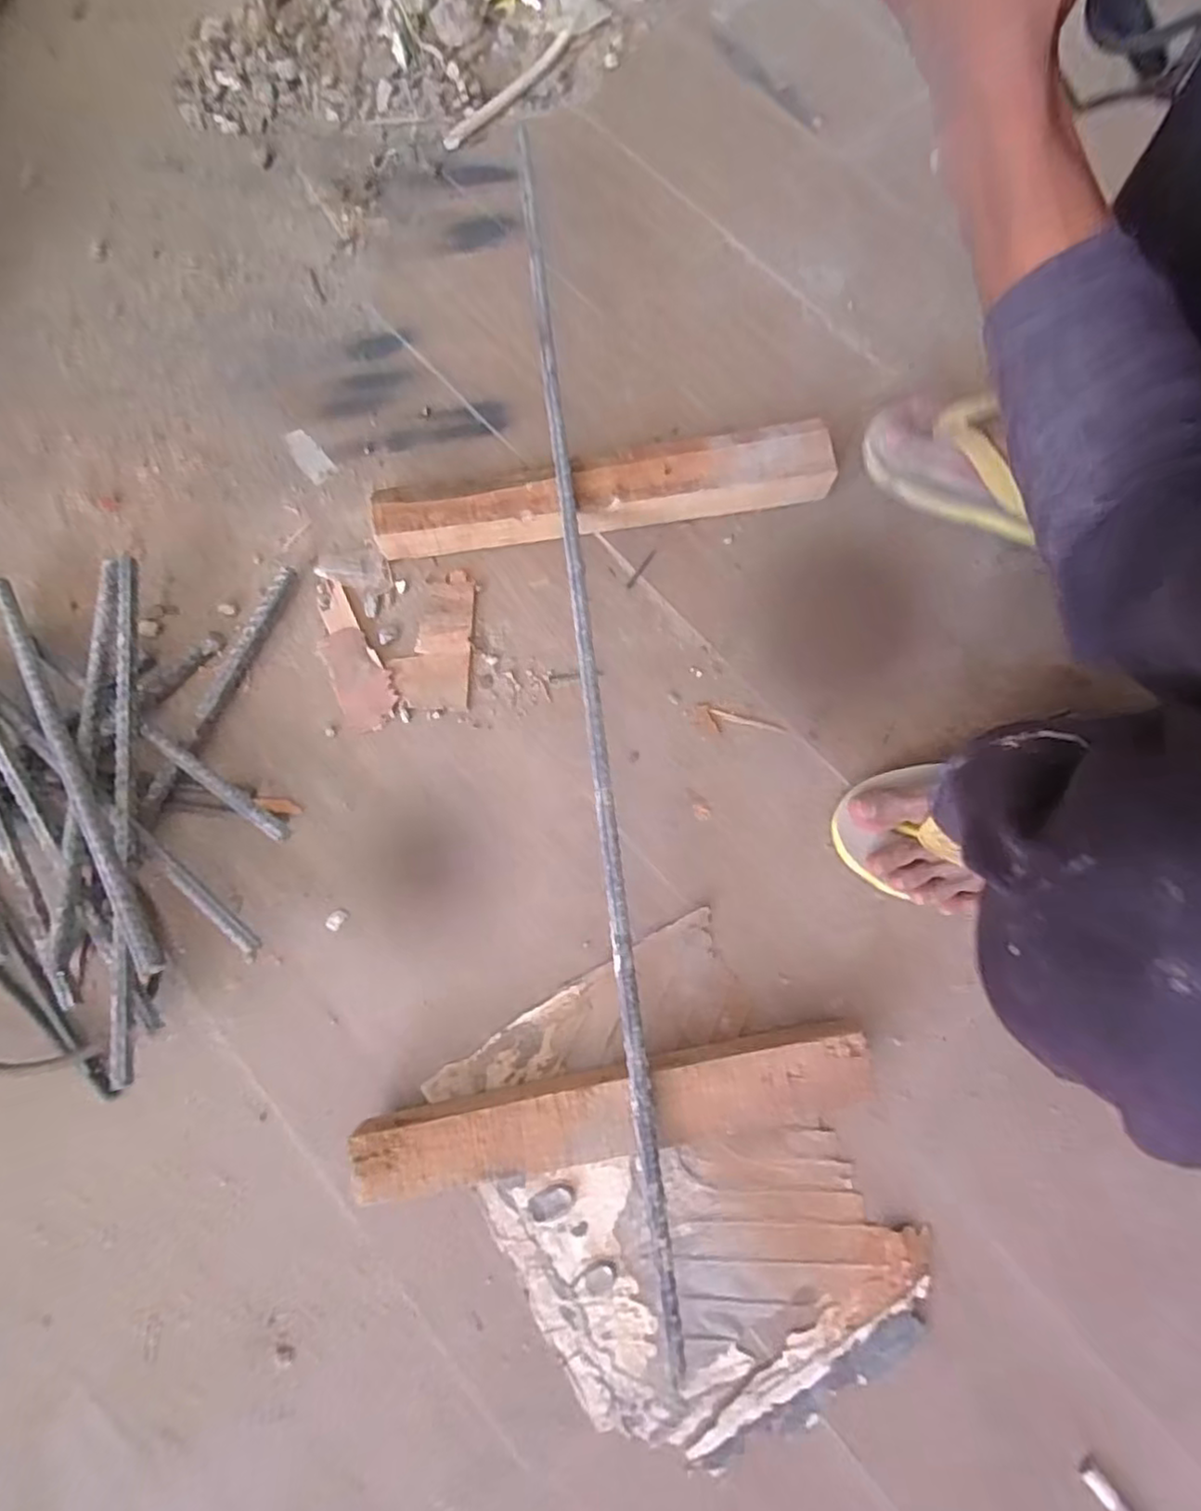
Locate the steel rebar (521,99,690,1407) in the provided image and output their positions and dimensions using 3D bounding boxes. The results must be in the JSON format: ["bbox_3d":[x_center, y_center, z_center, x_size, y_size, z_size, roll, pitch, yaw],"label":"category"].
[{"bbox_3d":[-0.012,-0.093,0.472,0.012,0.014,0.877,-7,77,-1],"label":"steel rebar"}]

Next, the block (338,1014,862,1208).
[{"bbox_3d":[0.010,0.223,0.422,0.317,0.042,0.049,-9,77,-1],"label":"block"}]

